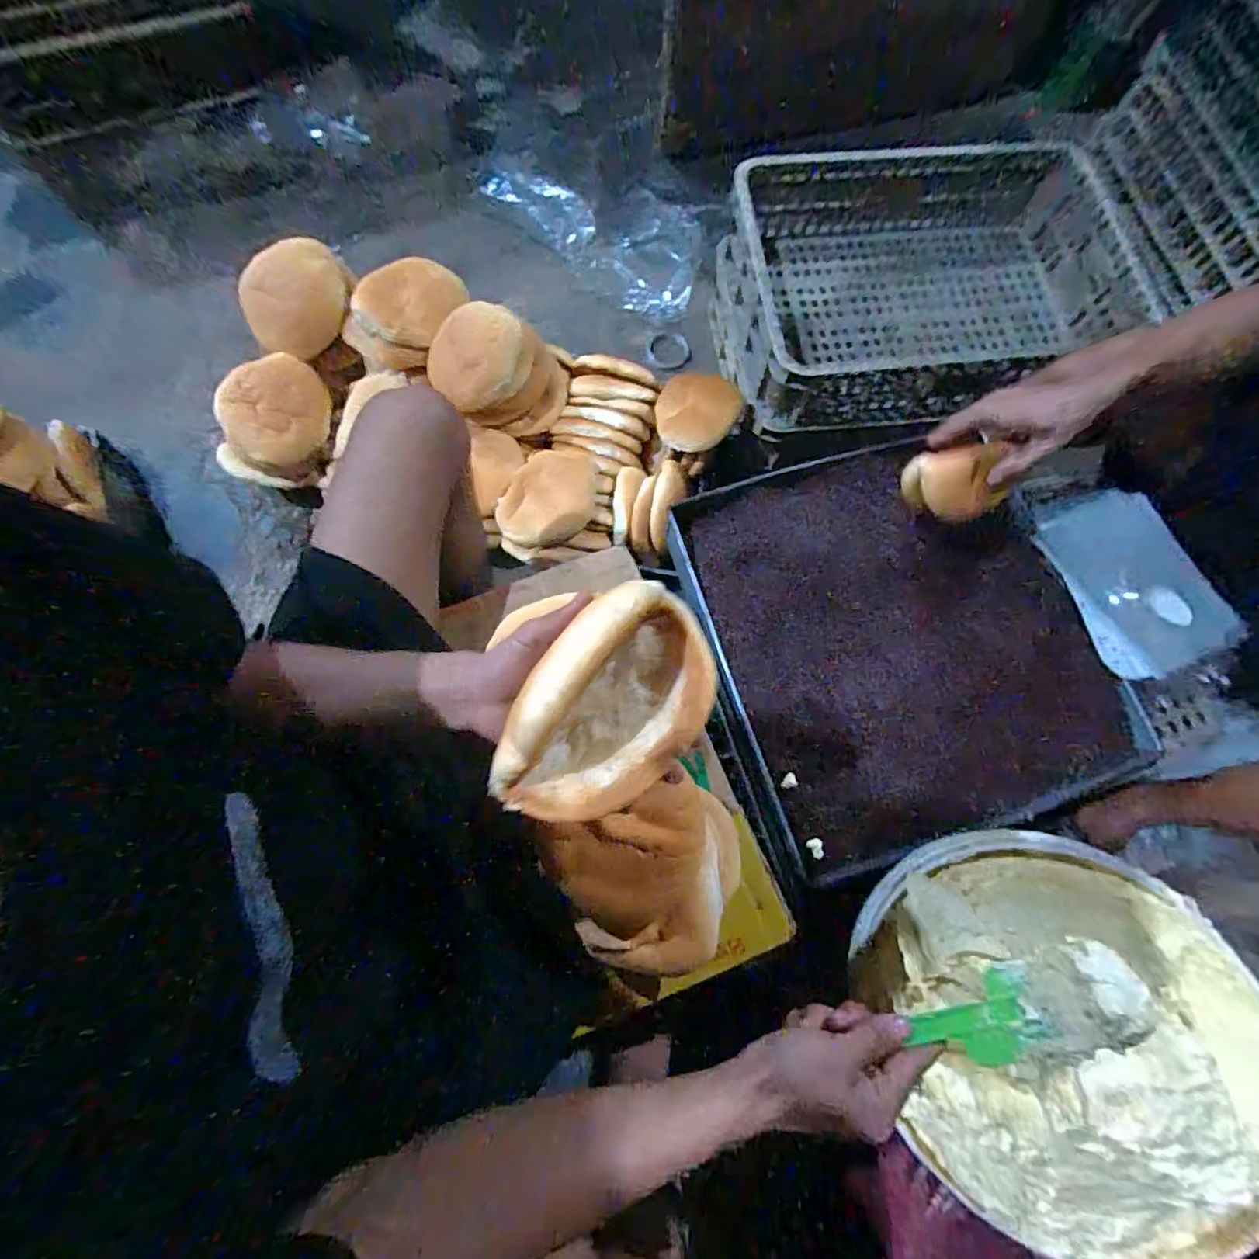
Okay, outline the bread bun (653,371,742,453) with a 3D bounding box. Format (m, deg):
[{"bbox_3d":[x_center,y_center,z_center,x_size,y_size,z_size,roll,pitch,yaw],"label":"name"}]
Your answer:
[{"bbox_3d":[0.118,-0.373,0.960,0.145,0.032,0.151,-6,69,15],"label":"bread bun"}]

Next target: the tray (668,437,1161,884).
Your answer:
[{"bbox_3d":[0.326,-0.005,0.668,0.451,0.066,0.488,-19,75,-8],"label":"tray"}]

